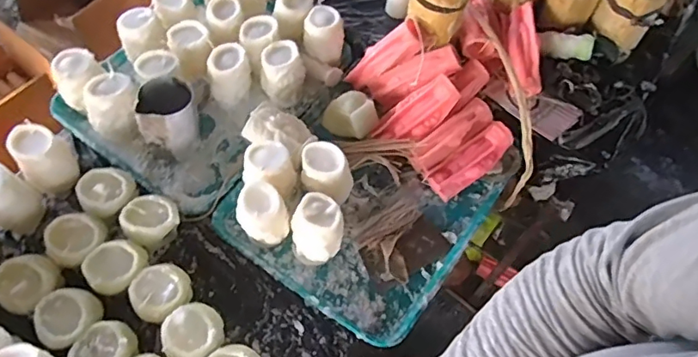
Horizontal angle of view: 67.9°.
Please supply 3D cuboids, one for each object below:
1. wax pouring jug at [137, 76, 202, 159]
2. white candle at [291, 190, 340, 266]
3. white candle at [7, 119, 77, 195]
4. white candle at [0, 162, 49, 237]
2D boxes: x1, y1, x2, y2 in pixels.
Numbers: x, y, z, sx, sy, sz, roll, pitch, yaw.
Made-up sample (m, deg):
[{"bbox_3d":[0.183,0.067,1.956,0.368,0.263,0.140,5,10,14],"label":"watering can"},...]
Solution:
[{"bbox_3d":[-0.281,-0.092,0.819,0.081,0.107,0.089,2,59,-3],"label":"wax pouring jug"},{"bbox_3d":[-0.047,0.072,0.743,0.067,0.085,0.075,2,59,-3],"label":"white candle"},{"bbox_3d":[-0.448,-0.023,0.772,0.068,0.108,0.069,-31,66,-20],"label":"white candle"},{"bbox_3d":[-0.489,0.028,0.740,0.067,0.116,0.071,36,63,16],"label":"white candle"}]

